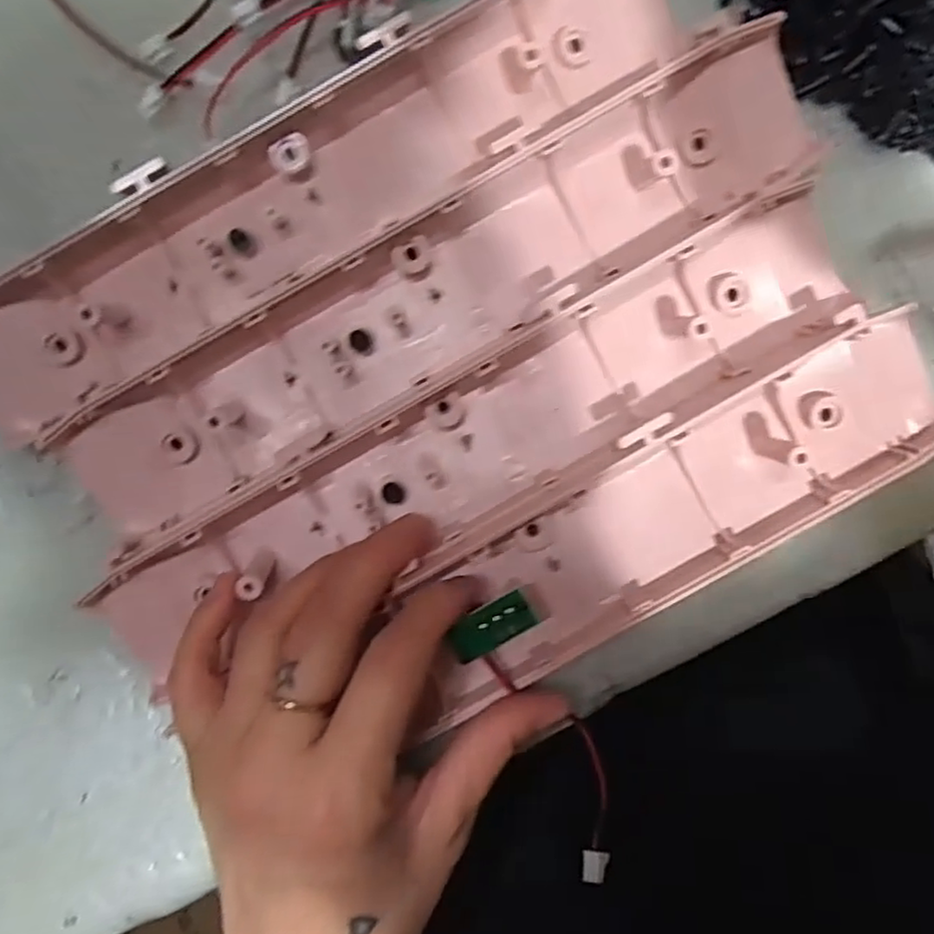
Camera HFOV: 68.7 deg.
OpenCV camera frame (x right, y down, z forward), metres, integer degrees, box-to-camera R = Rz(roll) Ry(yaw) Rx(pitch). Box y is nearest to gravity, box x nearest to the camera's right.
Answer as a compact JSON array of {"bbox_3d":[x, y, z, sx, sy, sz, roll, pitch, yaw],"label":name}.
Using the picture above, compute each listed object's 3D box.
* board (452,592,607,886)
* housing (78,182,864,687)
[{"bbox_3d":[0.026,0.090,0.233,0.027,0.025,0.102,-24,102,3],"label":"board"},{"bbox_3d":[0.001,-0.008,0.231,0.274,0.029,0.049,-27,88,1],"label":"housing"}]

